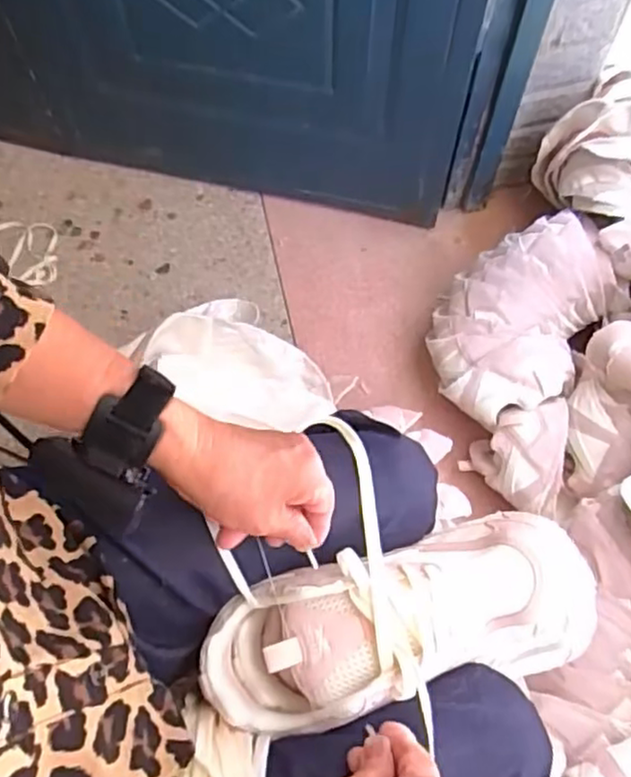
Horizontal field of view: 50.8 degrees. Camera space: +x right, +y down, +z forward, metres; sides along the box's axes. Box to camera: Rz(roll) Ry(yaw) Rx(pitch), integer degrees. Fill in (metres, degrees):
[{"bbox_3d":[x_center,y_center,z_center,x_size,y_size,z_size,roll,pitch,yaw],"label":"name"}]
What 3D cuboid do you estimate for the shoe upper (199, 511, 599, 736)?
[{"bbox_3d":[0.072,0.164,0.472,0.296,0.125,0.100,-8,66,-14],"label":"shoe upper"}]

